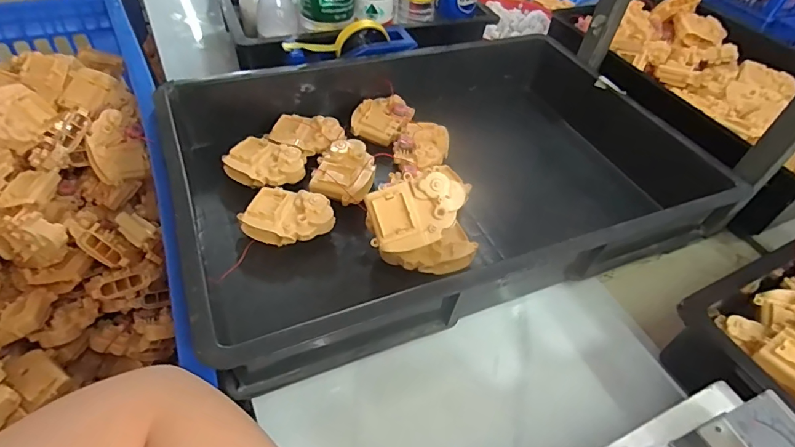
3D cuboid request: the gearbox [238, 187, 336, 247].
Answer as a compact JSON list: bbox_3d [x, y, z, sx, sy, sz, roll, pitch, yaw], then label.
[{"bbox_3d":[-0.123,-0.006,0.524,0.100,0.035,0.066,8,47,1],"label":"gearbox"}]

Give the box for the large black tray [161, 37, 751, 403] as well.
[{"bbox_3d":[0.058,-0.086,0.595,0.628,0.114,0.431,-15,51,-19],"label":"large black tray"}]

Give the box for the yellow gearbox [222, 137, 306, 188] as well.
[{"bbox_3d":[-0.164,-0.072,0.582,0.097,0.034,0.074,20,49,12],"label":"yellow gearbox"}]

